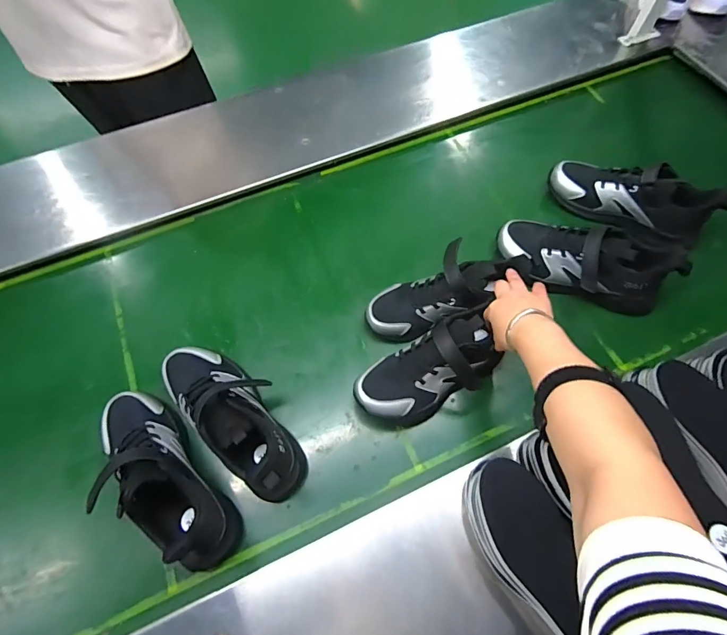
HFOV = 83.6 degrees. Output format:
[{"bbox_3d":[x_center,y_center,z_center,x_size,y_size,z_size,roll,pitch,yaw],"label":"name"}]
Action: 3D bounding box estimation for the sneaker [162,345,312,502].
[{"bbox_3d":[-0.170,0.123,0.528,0.244,0.116,0.079,41,73,17],"label":"sneaker"}]

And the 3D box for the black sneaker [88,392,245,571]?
[{"bbox_3d":[-0.251,0.194,0.491,0.086,0.124,0.242,-37,71,-14],"label":"black sneaker"}]

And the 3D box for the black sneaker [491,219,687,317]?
[{"bbox_3d":[0.324,-0.081,0.605,0.244,0.116,0.079,36,72,15],"label":"black sneaker"}]

